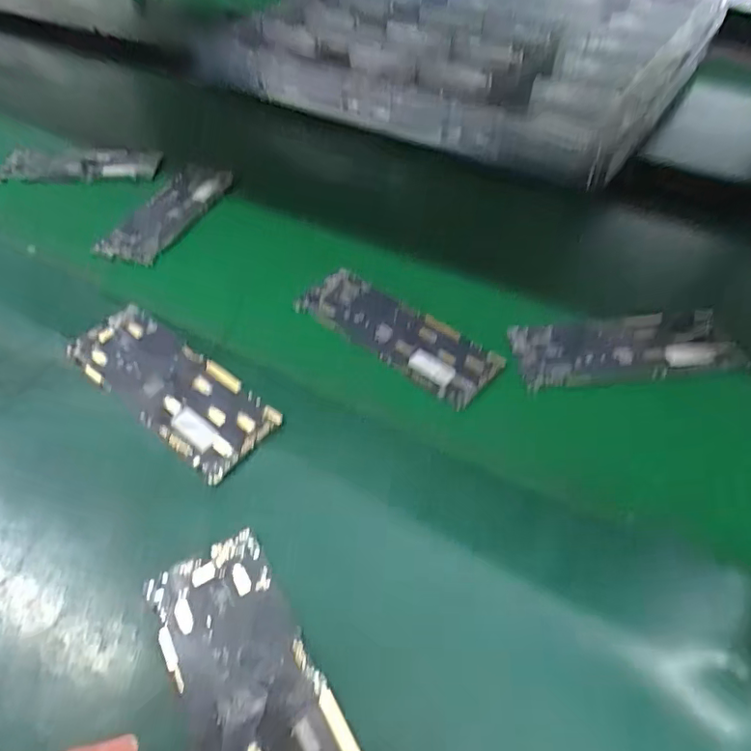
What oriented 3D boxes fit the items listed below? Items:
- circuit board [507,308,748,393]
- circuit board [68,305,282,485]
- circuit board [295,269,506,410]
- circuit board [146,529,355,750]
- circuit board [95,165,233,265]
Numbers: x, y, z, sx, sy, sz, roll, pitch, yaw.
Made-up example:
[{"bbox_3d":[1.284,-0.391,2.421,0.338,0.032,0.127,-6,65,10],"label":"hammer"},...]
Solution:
[{"bbox_3d":[0.138,-0.016,0.301,0.119,0.006,0.045,-6,50,-6],"label":"circuit board"},{"bbox_3d":[-0.106,0.005,0.278,0.123,0.009,0.045,33,57,24],"label":"circuit board"},{"bbox_3d":[0.011,-0.026,0.314,0.124,0.006,0.045,33,57,24],"label":"circuit board"},{"bbox_3d":[-0.040,0.114,0.185,0.044,0.004,0.122,-26,55,-21],"label":"circuit board"},{"bbox_3d":[-0.153,-0.125,0.403,0.049,0.005,0.125,17,52,13],"label":"circuit board"}]

